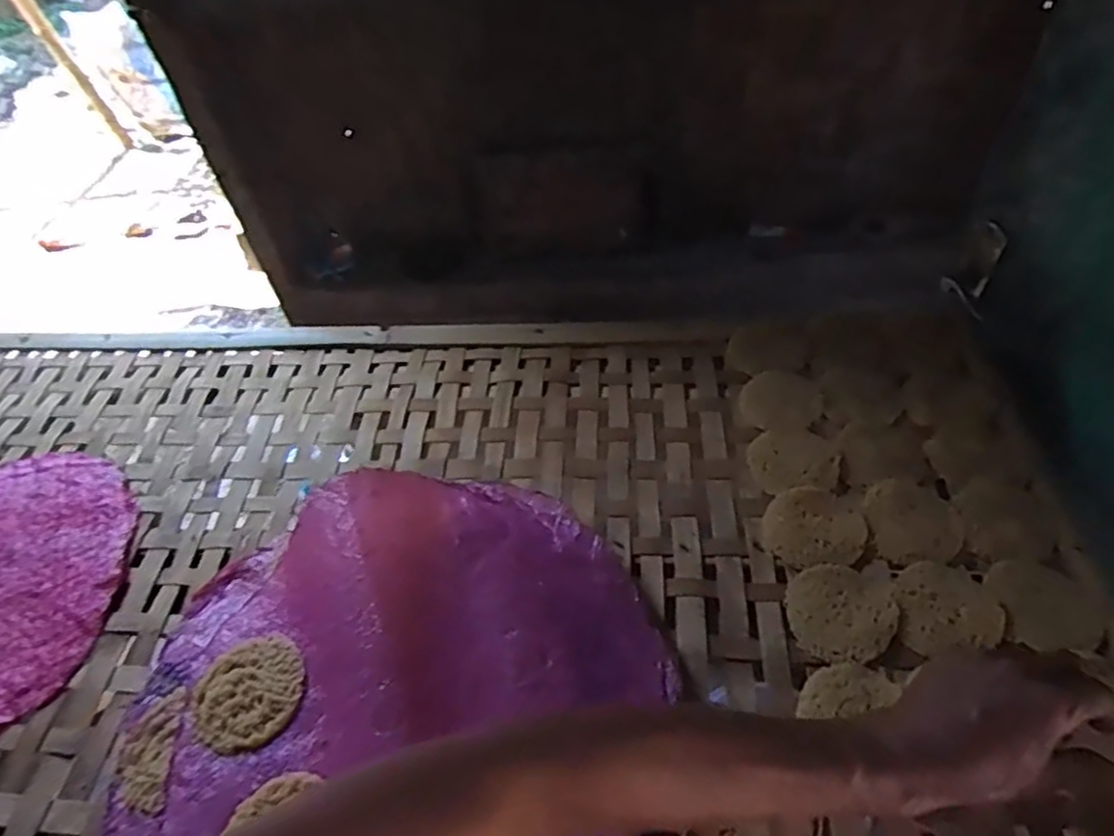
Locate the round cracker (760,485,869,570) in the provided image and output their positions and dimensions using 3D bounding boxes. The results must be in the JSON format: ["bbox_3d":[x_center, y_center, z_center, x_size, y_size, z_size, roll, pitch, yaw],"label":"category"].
[{"bbox_3d":[0.218,0.095,0.597,0.079,0.009,0.077,-3,49,4],"label":"round cracker"}]

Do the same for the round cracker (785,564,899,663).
[{"bbox_3d":[0.220,0.150,0.545,0.077,0.007,0.078,-3,49,4],"label":"round cracker"}]

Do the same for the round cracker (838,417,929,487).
[{"bbox_3d":[0.297,0.031,0.640,0.076,0.010,0.072,-3,49,4],"label":"round cracker"}]

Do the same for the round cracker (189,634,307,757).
[{"bbox_3d":[-0.215,0.190,0.491,0.080,0.007,0.076,-6,47,6],"label":"round cracker"}]

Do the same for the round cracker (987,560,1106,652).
[{"bbox_3d":[0.374,0.142,0.536,0.072,0.004,0.070,-3,49,4],"label":"round cracker"}]

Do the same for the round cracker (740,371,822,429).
[{"bbox_3d":[0.219,-0.017,0.686,0.073,0.009,0.070,-3,49,4],"label":"round cracker"}]

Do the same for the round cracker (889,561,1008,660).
[{"bbox_3d":[0.297,0.144,0.540,0.076,0.009,0.073,-3,49,4],"label":"round cracker"}]

